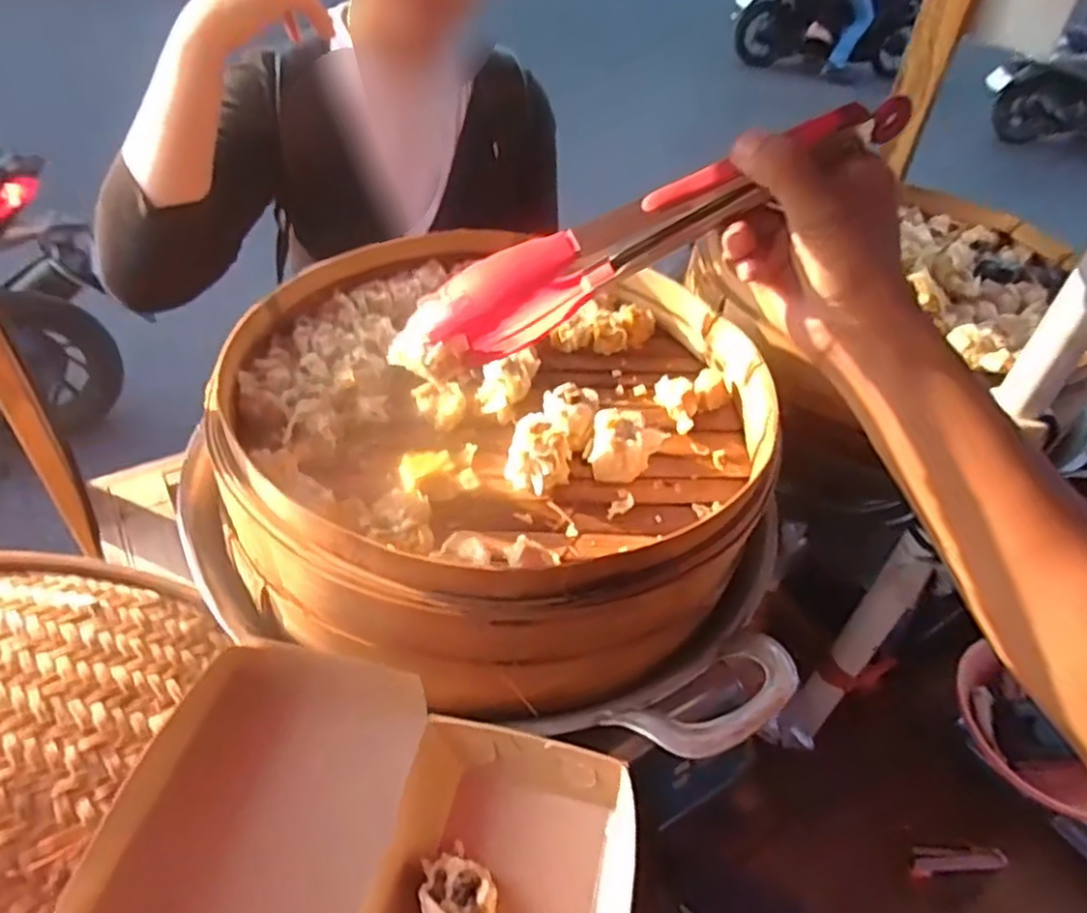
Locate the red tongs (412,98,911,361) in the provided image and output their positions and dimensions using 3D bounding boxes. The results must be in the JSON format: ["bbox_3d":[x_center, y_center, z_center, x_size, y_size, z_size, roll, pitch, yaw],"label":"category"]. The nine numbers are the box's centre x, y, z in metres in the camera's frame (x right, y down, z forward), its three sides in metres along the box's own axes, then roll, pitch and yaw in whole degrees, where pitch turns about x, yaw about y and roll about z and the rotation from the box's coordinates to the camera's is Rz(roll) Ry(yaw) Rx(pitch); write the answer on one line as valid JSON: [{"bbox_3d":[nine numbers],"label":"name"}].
[{"bbox_3d":[0.060,-0.124,0.383,0.267,0.049,0.031,-25,47,3],"label":"red tongs"}]

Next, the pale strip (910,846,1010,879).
[{"bbox_3d":[0.360,0.349,0.623,0.087,0.009,0.025,-1,43,-9],"label":"pale strip"}]

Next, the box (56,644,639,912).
[{"bbox_3d":[-0.067,0.180,0.312,0.207,0.080,0.144,15,43,8],"label":"box"}]

